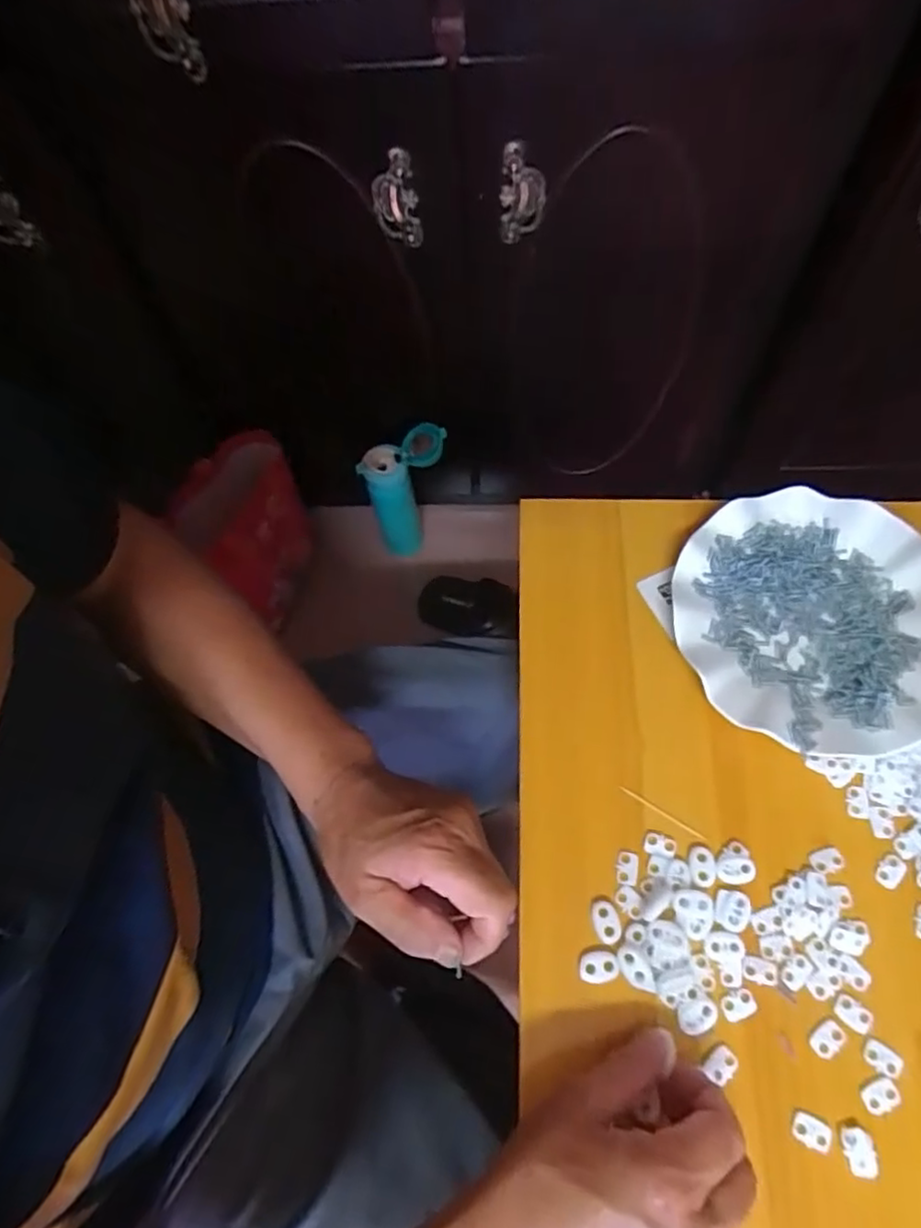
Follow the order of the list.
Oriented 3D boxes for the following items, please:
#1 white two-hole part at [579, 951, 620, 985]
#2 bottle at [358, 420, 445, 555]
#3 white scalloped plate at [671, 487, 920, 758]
[{"bbox_3d":[0.078,0.198,0.368,0.021,0.004,0.015,-4,66,1],"label":"white two-hole part"},{"bbox_3d":[-0.073,-0.168,0.951,0.118,0.235,0.056,-19,67,-6],"label":"bottle"},{"bbox_3d":[0.234,0.003,0.437,0.177,0.021,0.177,-1,66,2],"label":"white scalloped plate"}]

